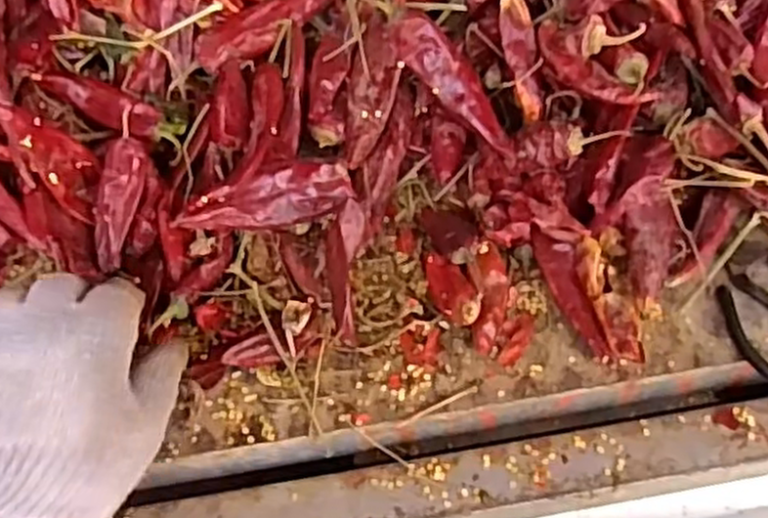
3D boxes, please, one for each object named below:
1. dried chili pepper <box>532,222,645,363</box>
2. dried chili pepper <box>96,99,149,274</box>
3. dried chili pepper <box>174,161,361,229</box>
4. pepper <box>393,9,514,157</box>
[{"bbox_3d":[0.125,0.019,0.470,0.034,0.026,0.095,-26,75,-14],"label":"dried chili pepper"},{"bbox_3d":[-0.163,-0.043,0.480,0.023,0.020,0.101,9,89,8],"label":"dried chili pepper"},{"bbox_3d":[-0.074,-0.038,0.491,0.107,0.027,0.032,-19,58,-10],"label":"dried chili pepper"},{"bbox_3d":[0.046,-0.109,0.496,0.024,0.026,0.108,-44,98,-24],"label":"pepper"}]

